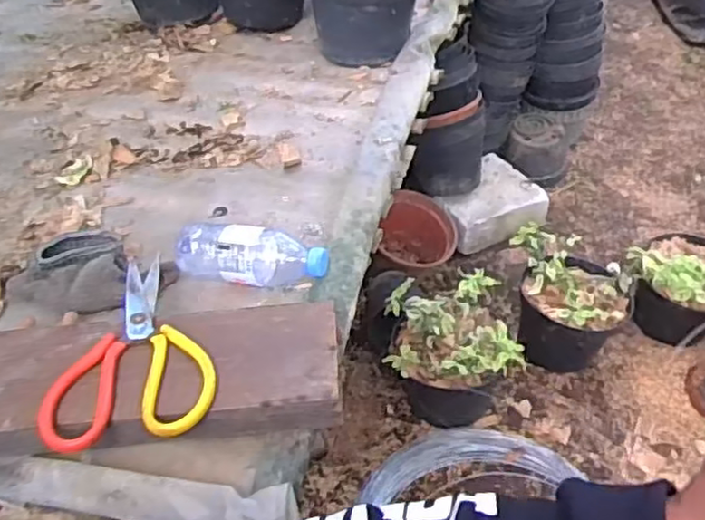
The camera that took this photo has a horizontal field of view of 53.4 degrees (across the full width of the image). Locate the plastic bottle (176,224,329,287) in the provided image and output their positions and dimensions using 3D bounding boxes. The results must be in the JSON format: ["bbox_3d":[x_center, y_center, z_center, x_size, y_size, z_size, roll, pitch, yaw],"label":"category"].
[{"bbox_3d":[-0.093,-0.003,0.653,0.144,0.047,0.046,6,47,9],"label":"plastic bottle"}]

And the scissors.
[{"bbox_3d":[-0.174,0.062,0.560,0.123,0.021,0.186,-7,47,-3],"label":"scissors"}]

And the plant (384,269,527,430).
[{"bbox_3d":[0.137,0.141,1.007,0.170,0.188,0.145,-2,47,2],"label":"plant"}]

